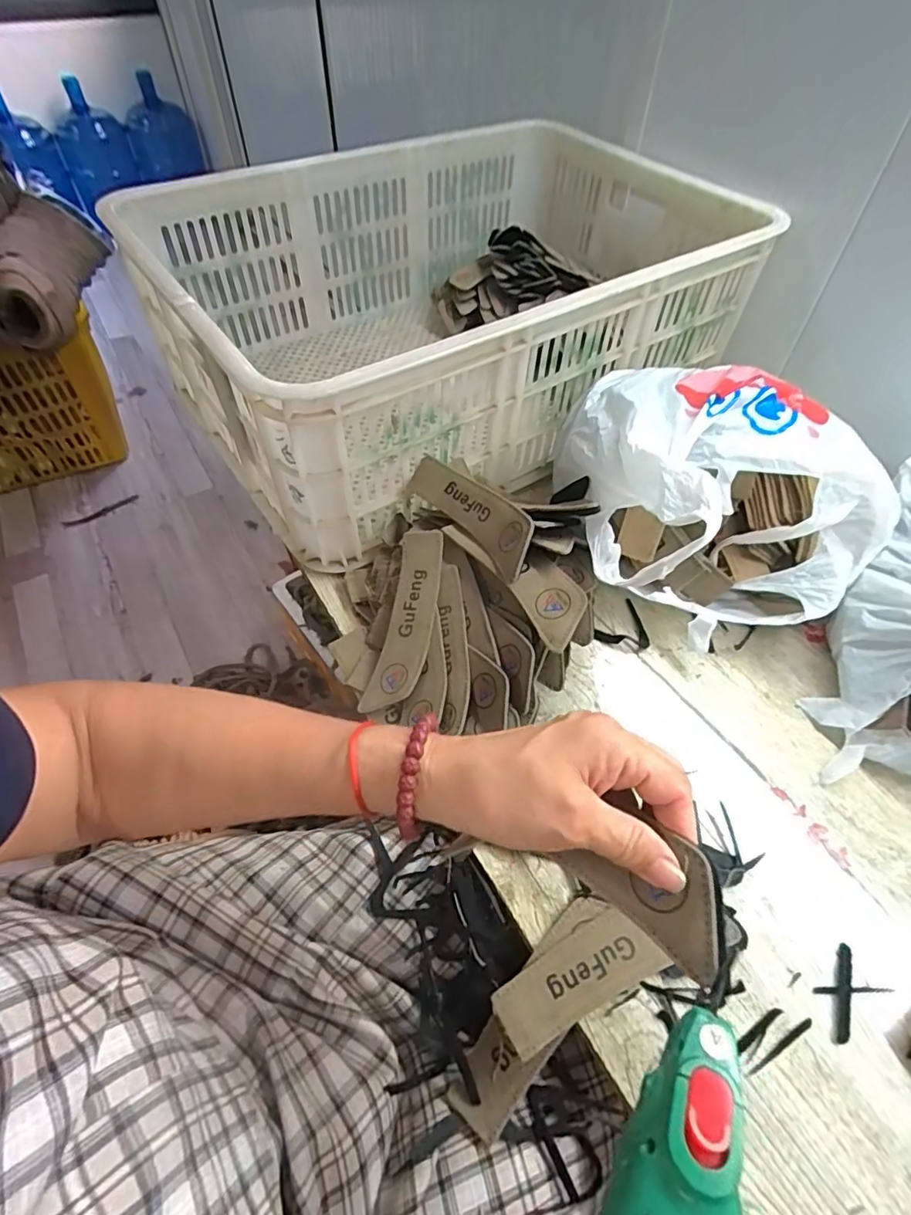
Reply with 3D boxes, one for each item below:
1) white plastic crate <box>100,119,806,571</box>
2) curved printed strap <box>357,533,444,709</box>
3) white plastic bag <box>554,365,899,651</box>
[{"bbox_3d":[0.005,-0.355,0.648,0.608,0.195,0.464,-28,58,-21],"label":"white plastic crate"},{"bbox_3d":[-0.040,0.009,0.450,0.044,0.007,0.152,6,73,22],"label":"curved printed strap"},{"bbox_3d":[0.224,-0.103,0.491,0.267,0.165,0.248,-9,53,-8],"label":"white plastic bag"}]

